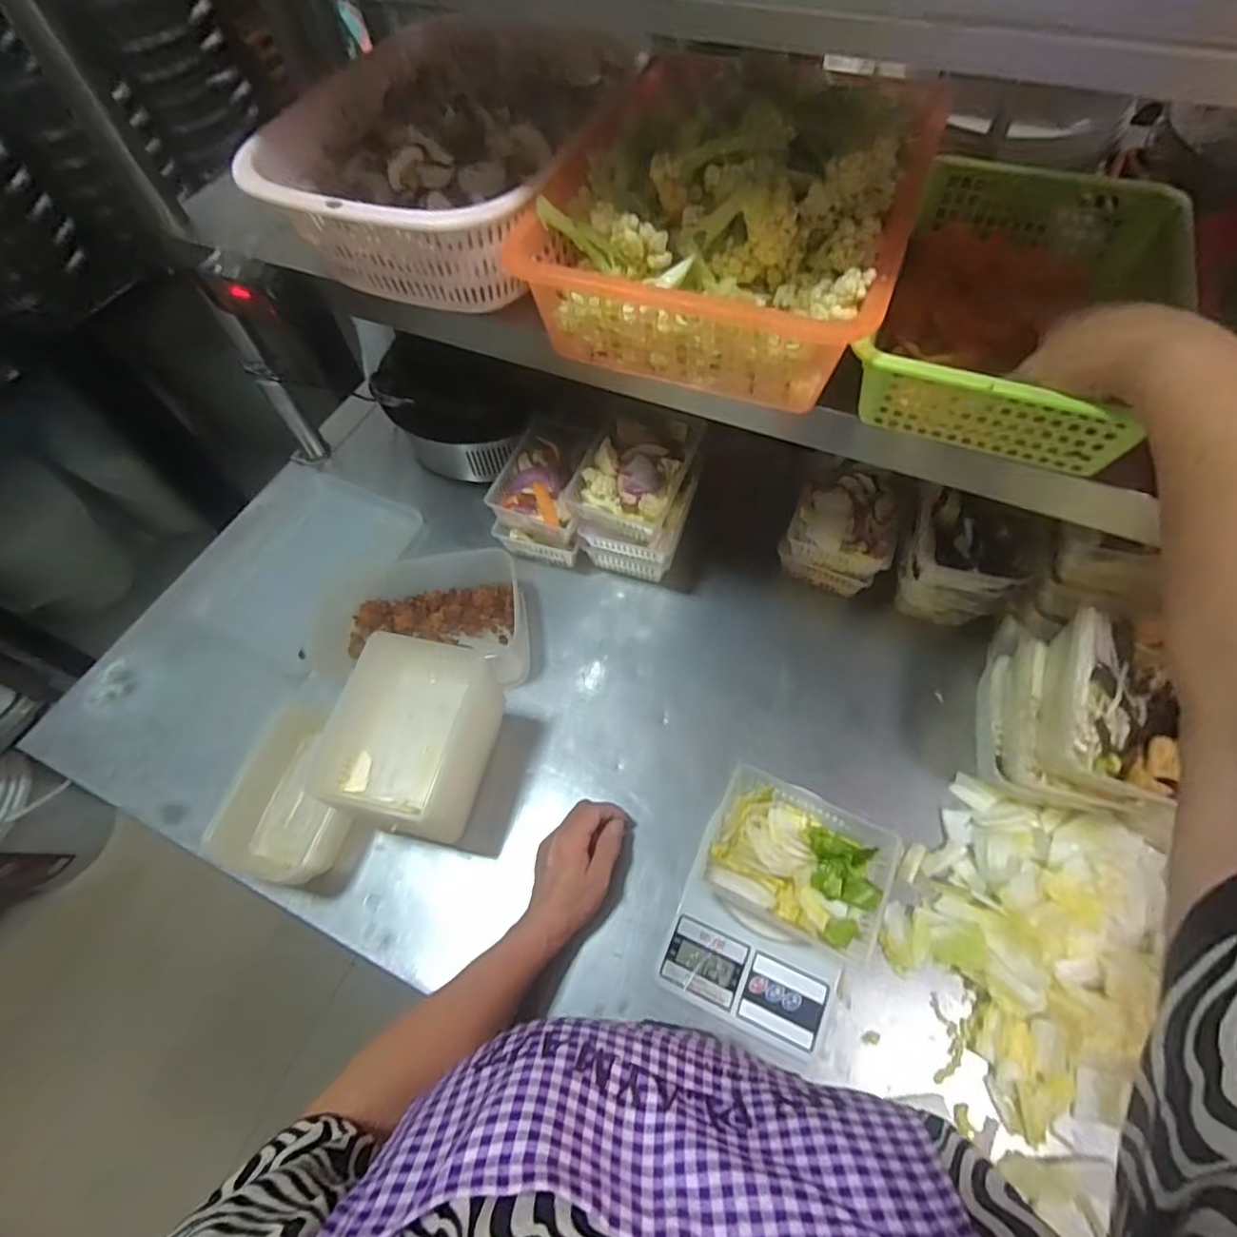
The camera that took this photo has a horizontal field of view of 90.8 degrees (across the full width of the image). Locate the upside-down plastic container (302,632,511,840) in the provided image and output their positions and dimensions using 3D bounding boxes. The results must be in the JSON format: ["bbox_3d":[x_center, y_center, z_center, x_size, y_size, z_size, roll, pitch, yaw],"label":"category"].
[{"bbox_3d":[-0.199,0.124,0.609,0.114,0.155,0.165,12,62,8],"label":"upside-down plastic container"}]

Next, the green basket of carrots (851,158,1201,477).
[{"bbox_3d":[0.298,-0.240,0.449,0.187,0.069,0.275,19,68,12],"label":"green basket of carrots"}]

